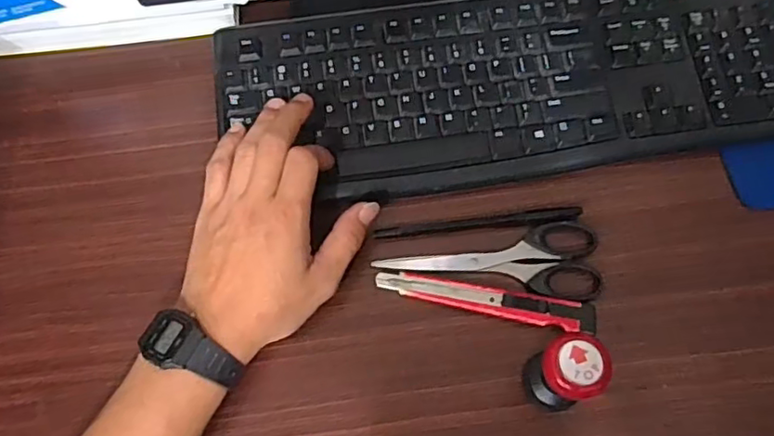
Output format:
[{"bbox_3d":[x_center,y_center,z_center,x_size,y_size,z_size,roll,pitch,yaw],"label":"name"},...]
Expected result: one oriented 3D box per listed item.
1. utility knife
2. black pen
[{"bbox_3d":[0.065,0.055,0.400,0.143,0.017,0.019,10,68,5],"label":"utility knife"},{"bbox_3d":[0.065,0.004,0.427,0.145,0.007,0.010,-6,67,-1],"label":"black pen"}]

